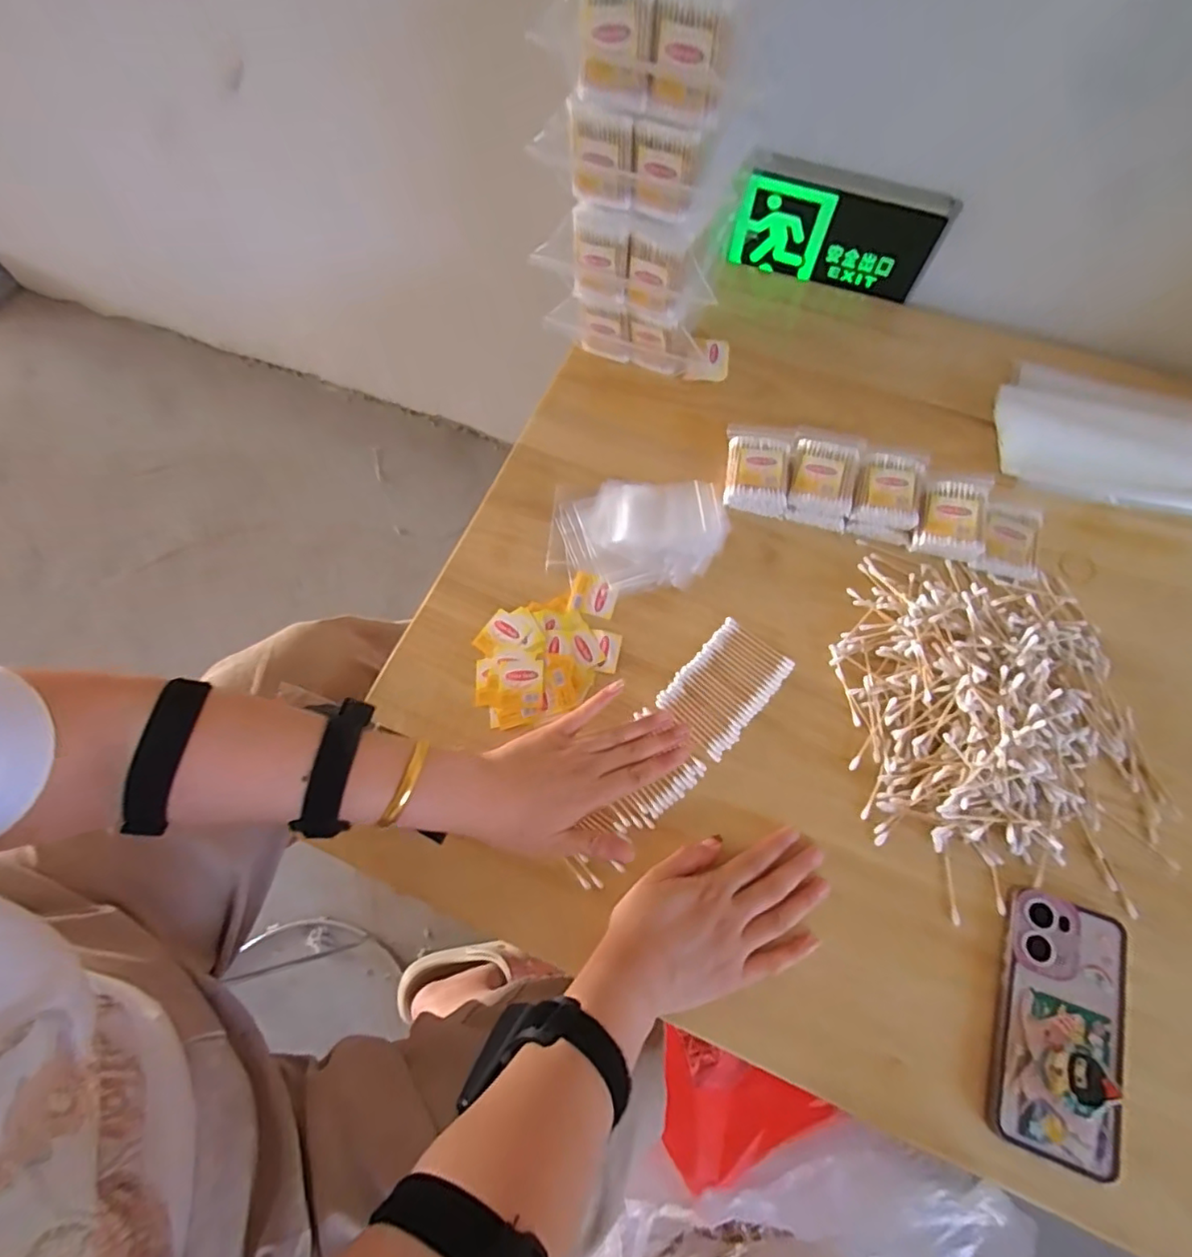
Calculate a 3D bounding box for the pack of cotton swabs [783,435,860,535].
[{"bbox_3d":[0.216,-0.143,0.563,0.060,0.038,0.088,13,69,8],"label":"pack of cotton swabs"}]

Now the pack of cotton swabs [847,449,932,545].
[{"bbox_3d":[0.275,-0.128,0.554,0.060,0.037,0.089,17,69,9],"label":"pack of cotton swabs"}]

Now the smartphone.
[{"bbox_3d":[0.318,0.268,0.395,0.078,0.016,0.157,19,70,10],"label":"smartphone"}]

